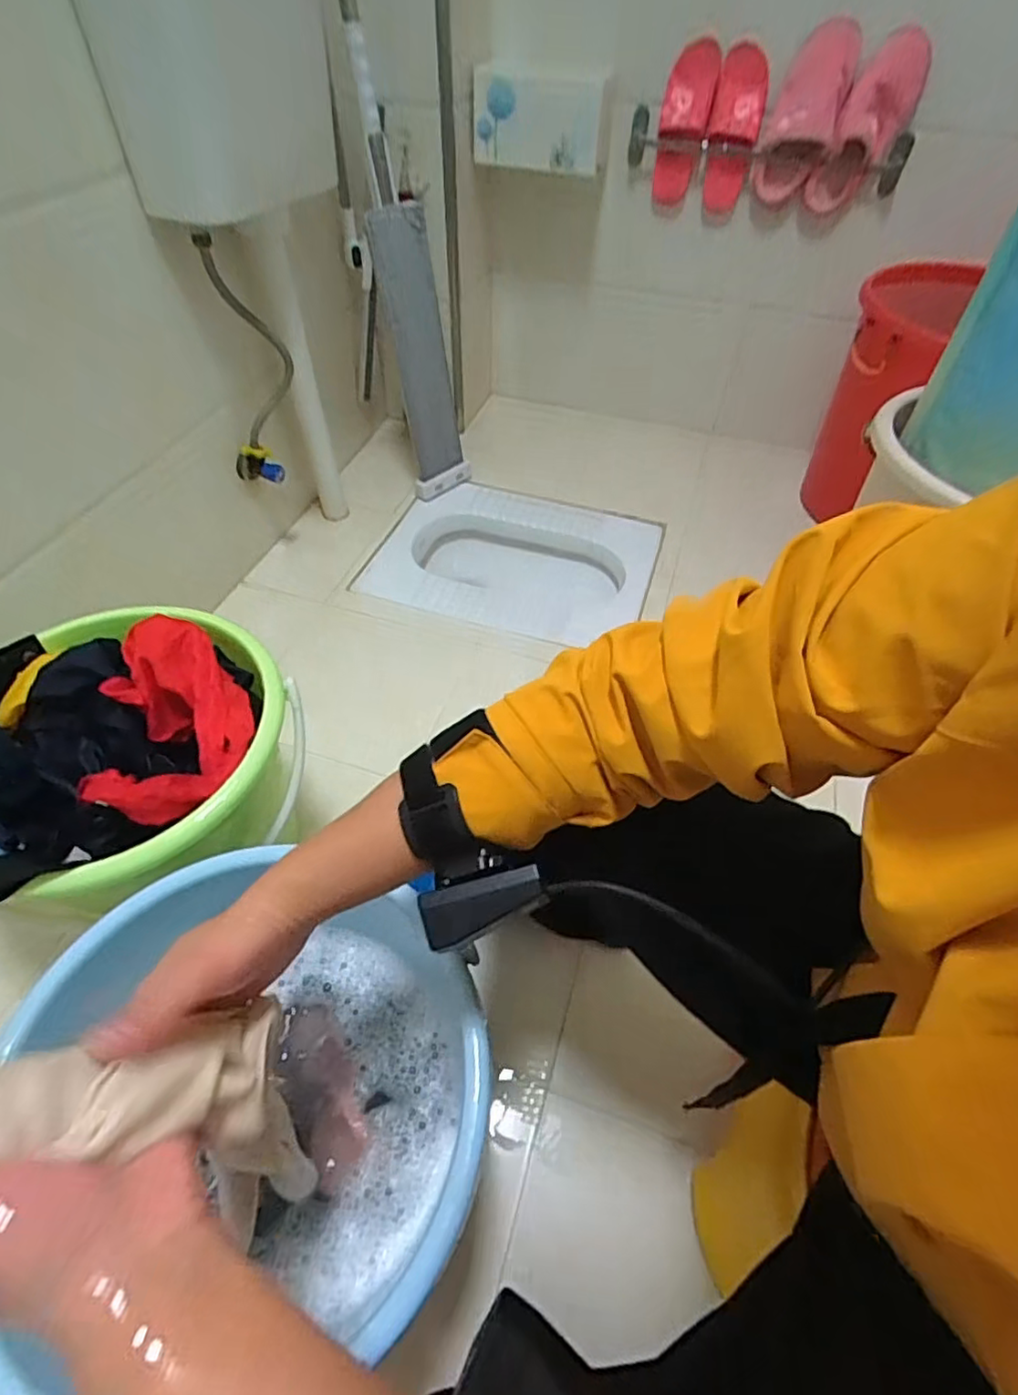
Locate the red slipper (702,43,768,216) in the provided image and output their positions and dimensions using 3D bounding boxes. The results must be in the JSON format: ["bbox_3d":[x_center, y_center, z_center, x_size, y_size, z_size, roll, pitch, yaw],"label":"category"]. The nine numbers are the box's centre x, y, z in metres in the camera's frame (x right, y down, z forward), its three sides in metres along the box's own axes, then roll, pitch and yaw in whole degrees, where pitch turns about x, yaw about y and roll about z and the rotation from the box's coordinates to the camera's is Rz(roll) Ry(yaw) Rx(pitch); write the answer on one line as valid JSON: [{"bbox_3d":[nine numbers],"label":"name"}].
[{"bbox_3d":[0.390,-0.982,1.062,0.091,0.209,0.118,13,54,8],"label":"red slipper"}]

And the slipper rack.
[{"bbox_3d":[0.459,-0.930,1.049,0.488,0.102,0.119,0,53,-2],"label":"slipper rack"}]

